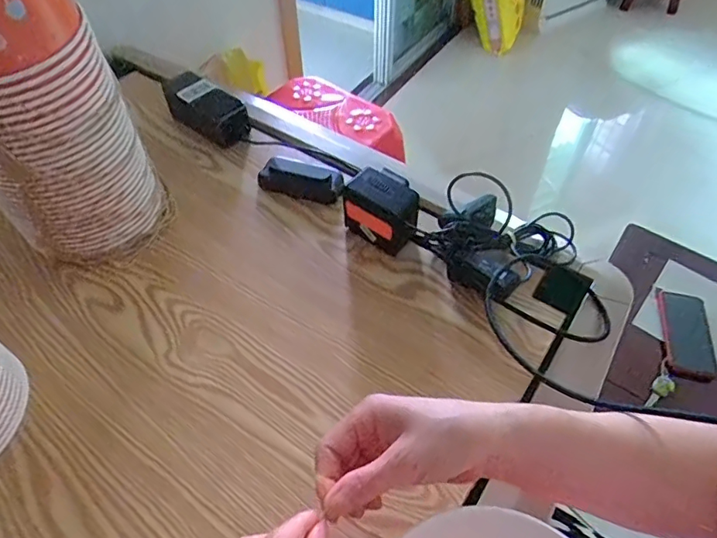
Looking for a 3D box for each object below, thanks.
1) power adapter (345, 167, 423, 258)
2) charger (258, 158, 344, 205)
[{"bbox_3d":[0.032,-0.066,0.594,0.086,0.074,0.055,35,60,25],"label":"power adapter"},{"bbox_3d":[-0.073,-0.116,0.663,0.115,0.028,0.046,15,54,12],"label":"charger"}]

